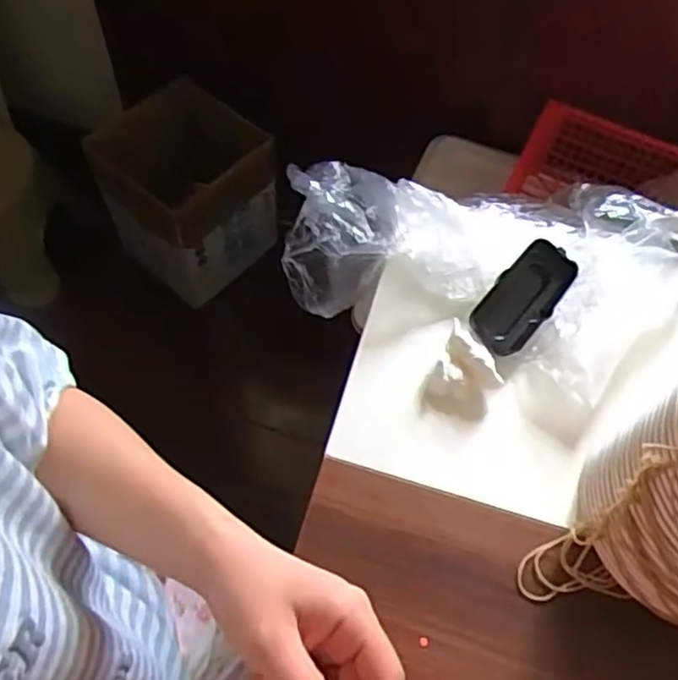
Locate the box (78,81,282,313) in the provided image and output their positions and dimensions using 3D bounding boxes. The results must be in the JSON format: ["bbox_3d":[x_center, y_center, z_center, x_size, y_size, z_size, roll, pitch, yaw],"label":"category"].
[{"bbox_3d":[-0.275,-0.268,1.245,0.230,0.310,0.245,39,66,16],"label":"box"}]

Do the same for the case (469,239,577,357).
[{"bbox_3d":[0.160,-0.036,0.578,0.050,0.031,0.105,39,66,16],"label":"case"}]

